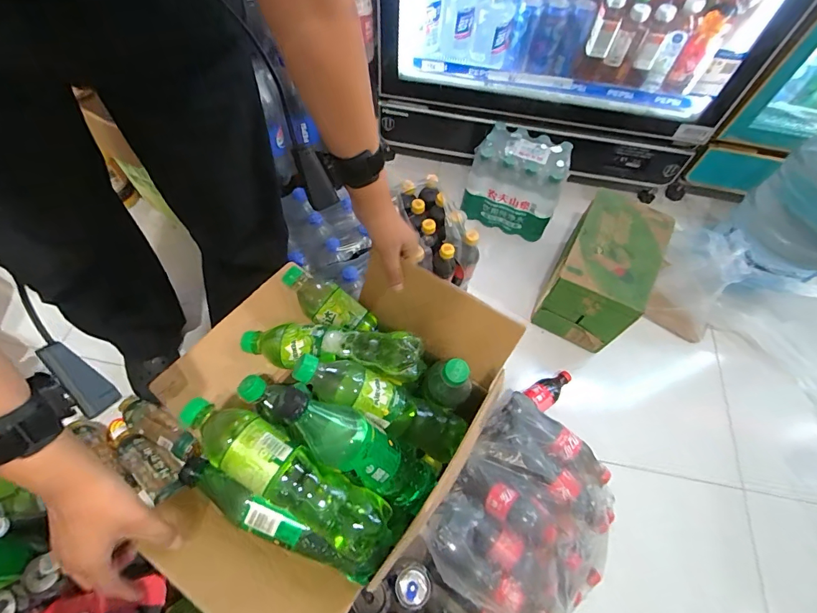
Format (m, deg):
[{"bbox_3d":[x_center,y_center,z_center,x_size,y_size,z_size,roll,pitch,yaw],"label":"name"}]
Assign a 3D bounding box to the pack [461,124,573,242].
[{"bbox_3d":[0.297,-0.346,1.137,0.243,0.213,0.167,23,62,9],"label":"pack"}]

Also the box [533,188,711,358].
[{"bbox_3d":[0.453,-0.089,0.996,0.206,0.199,0.305,28,63,12],"label":"box"}]

